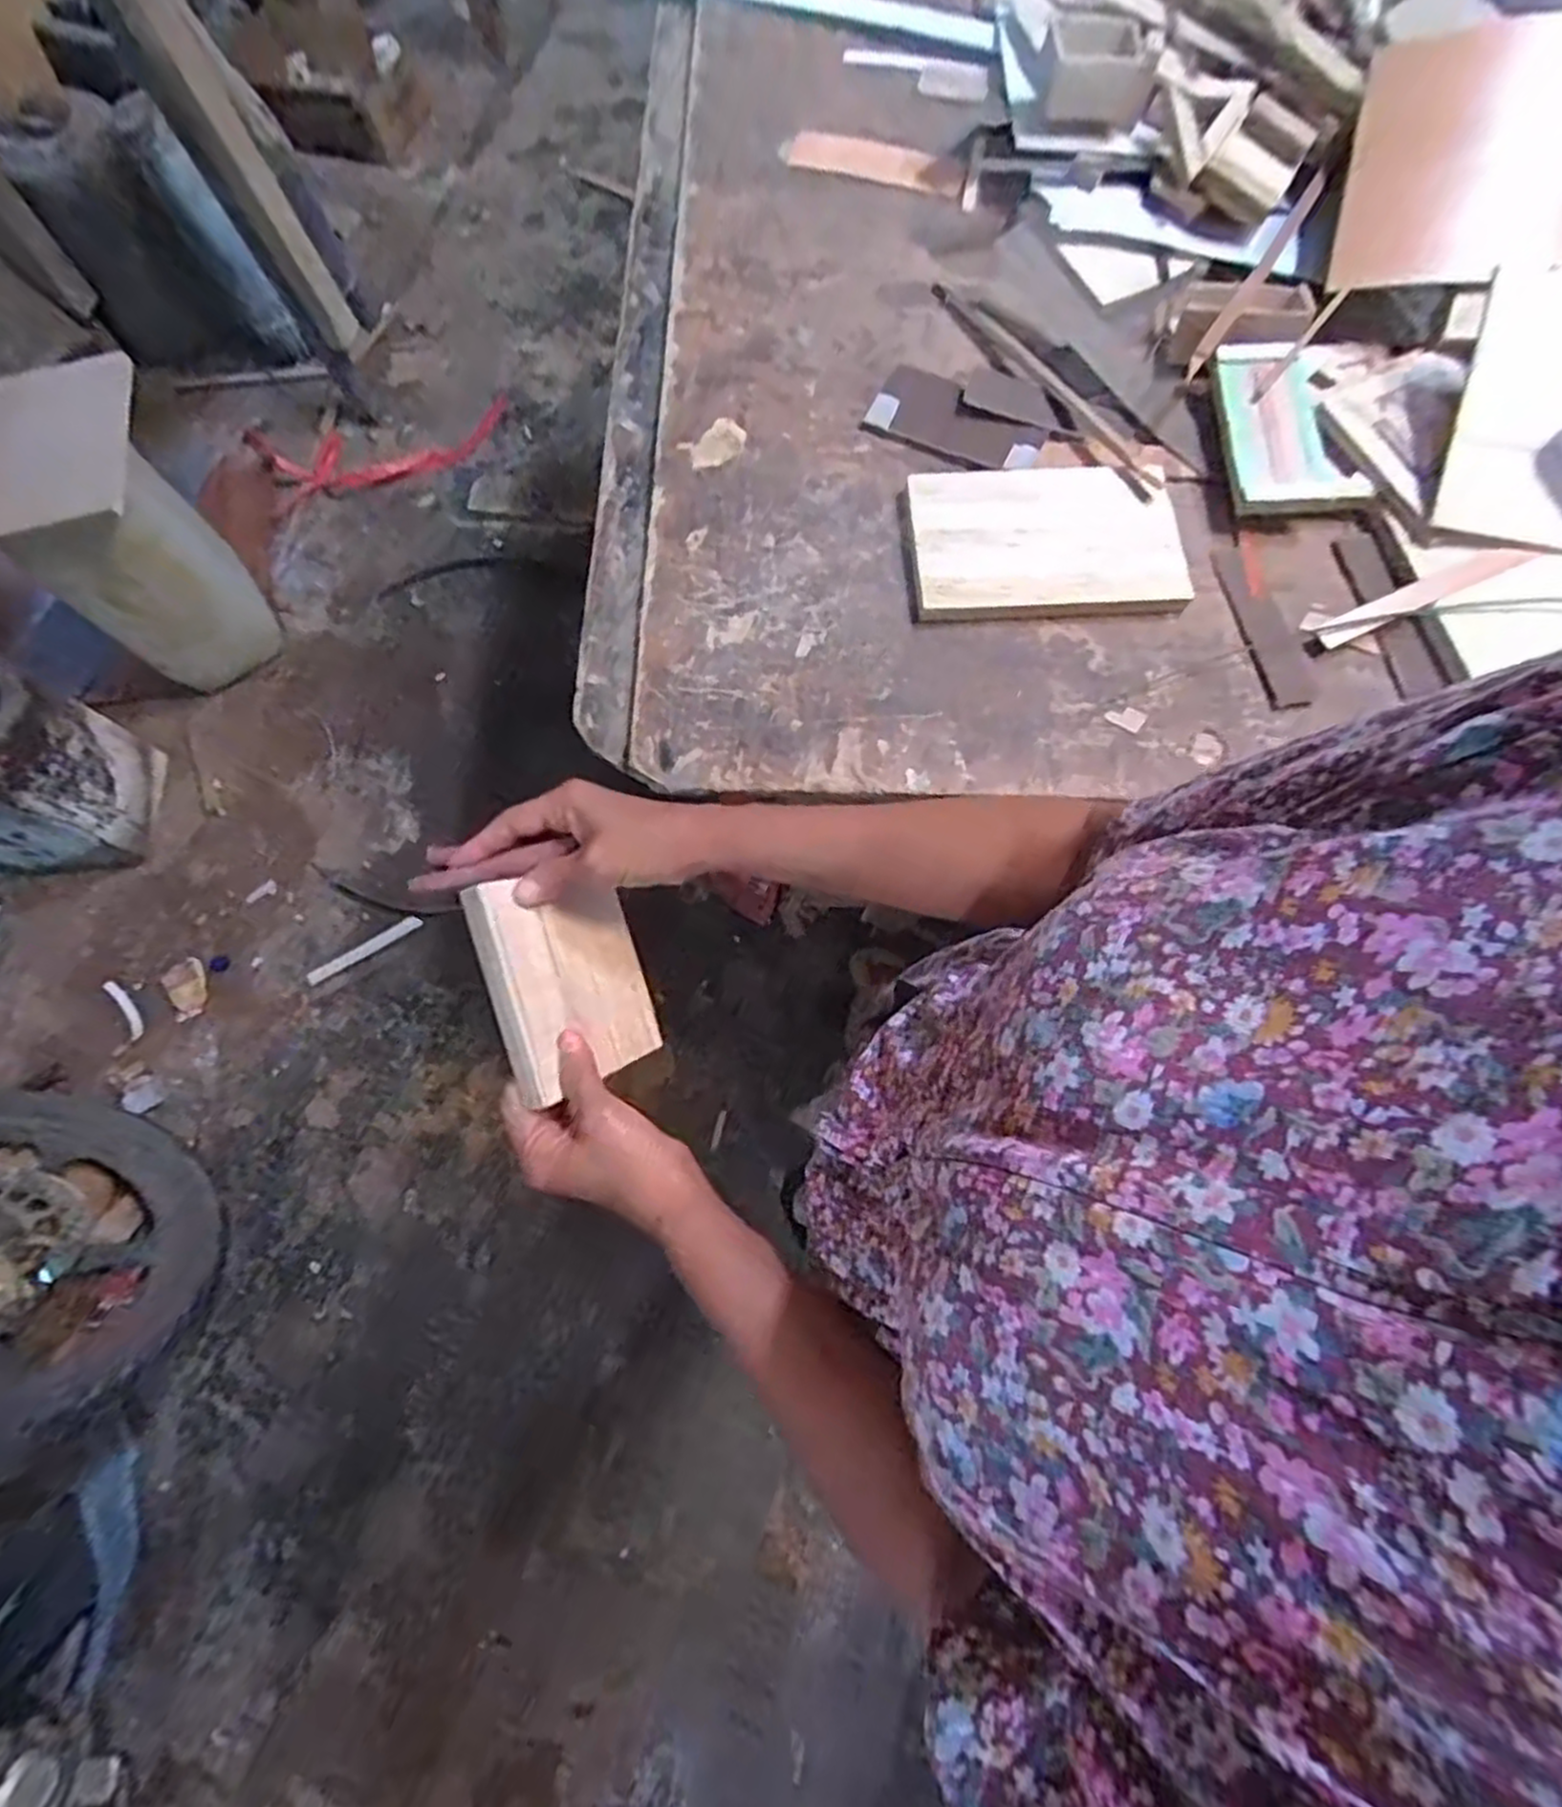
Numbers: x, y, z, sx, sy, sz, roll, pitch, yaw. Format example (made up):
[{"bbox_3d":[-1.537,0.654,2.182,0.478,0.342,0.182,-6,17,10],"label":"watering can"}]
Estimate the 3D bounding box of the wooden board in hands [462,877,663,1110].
[{"bbox_3d":[-0.119,0.044,0.446,0.012,0.109,0.116,-13,93,31],"label":"wooden board in hands"}]

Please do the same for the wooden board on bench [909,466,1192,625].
[{"bbox_3d":[0.233,-0.325,0.682,0.238,0.017,0.153,-5,73,0],"label":"wooden board on bench"}]

